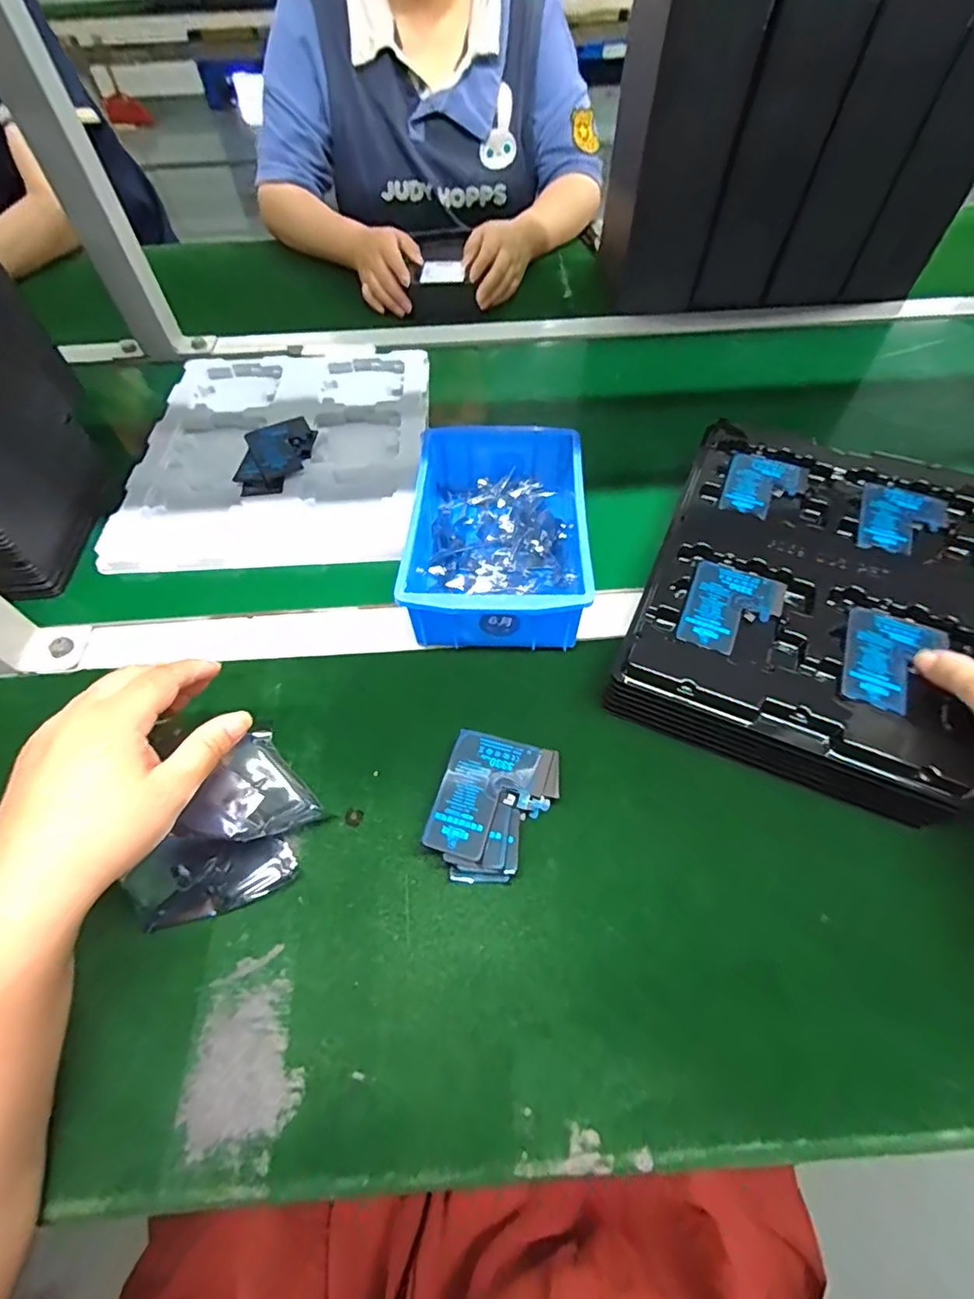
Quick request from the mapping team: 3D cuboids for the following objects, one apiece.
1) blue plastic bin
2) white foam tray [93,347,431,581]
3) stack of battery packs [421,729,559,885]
[{"bbox_3d":[0.008,-0.095,0.427,0.127,0.062,0.198,1,57,3],"label":"blue plastic bin"},{"bbox_3d":[-0.202,-0.209,0.537,0.266,0.022,0.311,-2,57,1],"label":"white foam tray"},{"bbox_3d":[0.004,0.096,0.326,0.064,0.026,0.083,14,58,11],"label":"stack of battery packs"}]

